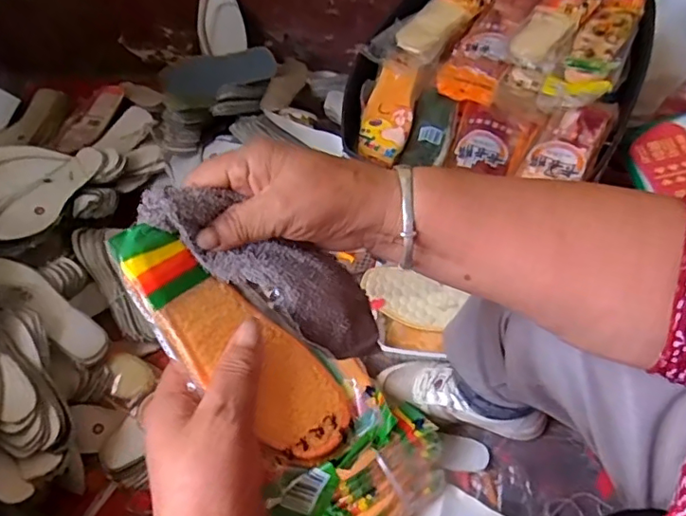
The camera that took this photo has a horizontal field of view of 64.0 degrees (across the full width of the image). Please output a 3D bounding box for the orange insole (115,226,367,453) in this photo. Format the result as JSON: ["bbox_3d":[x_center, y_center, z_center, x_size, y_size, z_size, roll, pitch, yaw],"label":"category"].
[{"bbox_3d":[-0.058,0.045,0.301,0.160,0.015,0.061,40,62,-7],"label":"orange insole"}]

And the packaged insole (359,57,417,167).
[{"bbox_3d":[0.061,-0.201,0.738,0.063,0.027,0.171,7,56,8],"label":"packaged insole"}]

